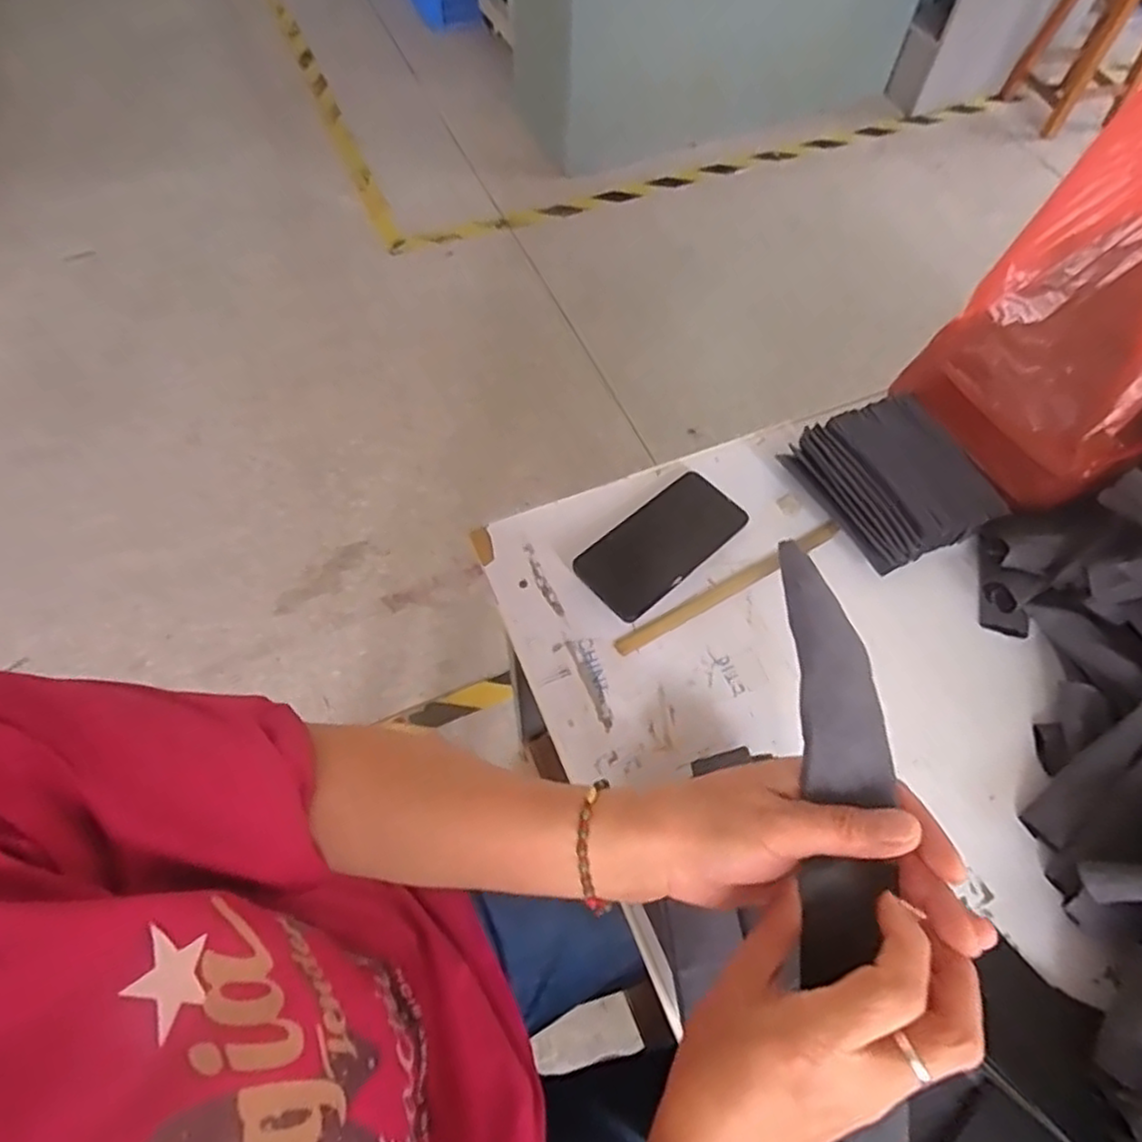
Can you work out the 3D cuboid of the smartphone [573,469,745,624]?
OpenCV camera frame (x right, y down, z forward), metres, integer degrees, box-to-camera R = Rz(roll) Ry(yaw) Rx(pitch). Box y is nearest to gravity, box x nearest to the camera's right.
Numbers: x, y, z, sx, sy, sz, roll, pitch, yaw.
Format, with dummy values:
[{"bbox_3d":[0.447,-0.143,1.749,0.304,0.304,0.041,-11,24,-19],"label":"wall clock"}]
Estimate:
[{"bbox_3d":[0.083,-0.026,0.637,0.160,0.012,0.079,-38,66,-19],"label":"smartphone"}]

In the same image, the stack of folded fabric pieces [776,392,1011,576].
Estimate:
[{"bbox_3d":[0.308,-0.087,0.663,0.131,0.046,0.161,-26,65,-14],"label":"stack of folded fabric pieces"}]

